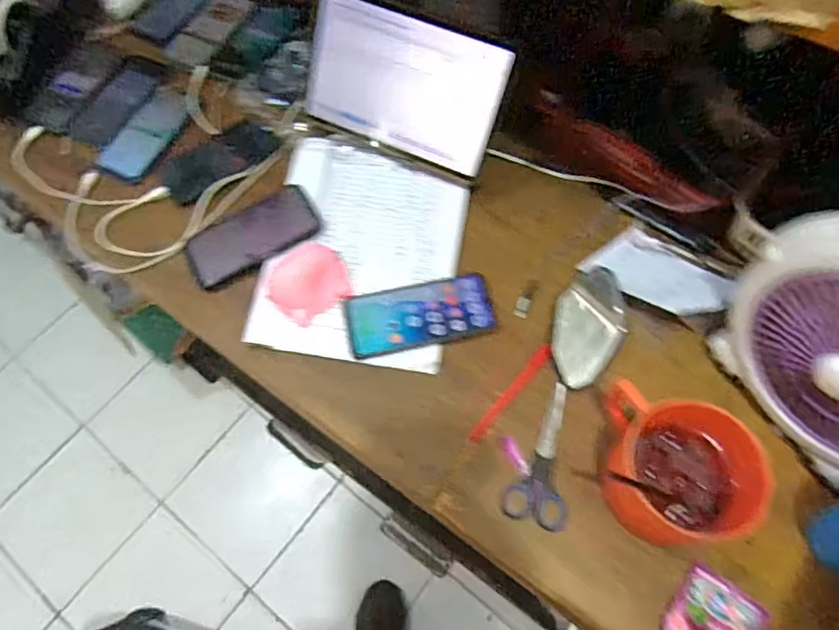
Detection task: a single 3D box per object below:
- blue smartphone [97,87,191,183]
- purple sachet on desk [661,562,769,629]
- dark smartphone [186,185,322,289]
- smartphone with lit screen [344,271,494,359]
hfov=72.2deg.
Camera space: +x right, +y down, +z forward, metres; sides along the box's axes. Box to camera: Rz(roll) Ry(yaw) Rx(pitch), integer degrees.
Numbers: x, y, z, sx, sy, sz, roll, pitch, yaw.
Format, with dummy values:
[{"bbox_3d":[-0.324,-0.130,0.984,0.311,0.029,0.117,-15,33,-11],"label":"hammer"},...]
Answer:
[{"bbox_3d":[-0.386,-0.257,0.817,0.081,0.008,0.163,21,68,11],"label":"blue smartphone"},{"bbox_3d":[0.273,0.283,0.533,0.072,0.010,0.074,35,69,22],"label":"purple sachet on desk"},{"bbox_3d":[-0.210,-0.104,0.724,0.164,0.008,0.092,-28,68,-10],"label":"dark smartphone"},{"bbox_3d":[0.001,-0.003,0.676,0.168,0.014,0.083,-13,66,-4],"label":"smartphone with lit screen"}]

